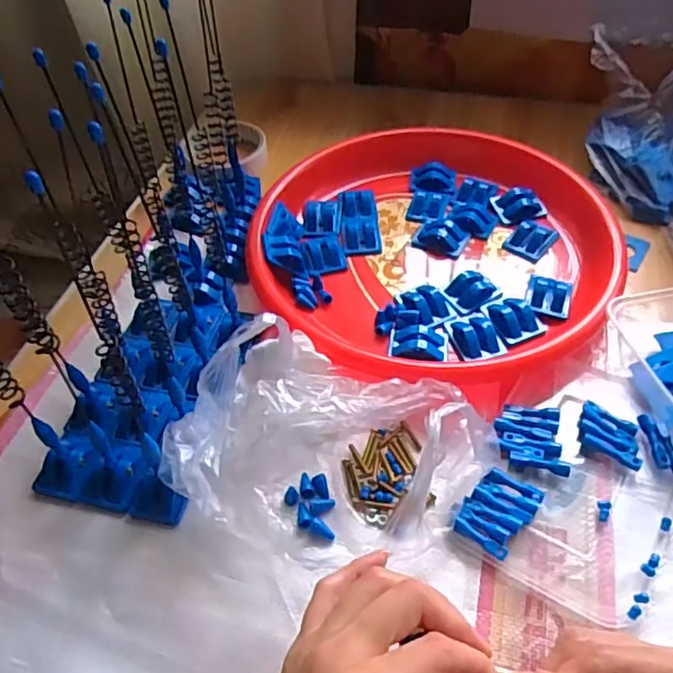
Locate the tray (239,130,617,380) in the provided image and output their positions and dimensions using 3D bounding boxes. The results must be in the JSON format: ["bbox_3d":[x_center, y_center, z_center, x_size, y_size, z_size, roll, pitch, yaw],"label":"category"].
[{"bbox_3d":[0.075,-0.081,0.505,0.280,0.031,0.278,-2,50,2],"label":"tray"}]

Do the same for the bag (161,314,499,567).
[{"bbox_3d":[-0.004,0.064,0.372,0.185,0.066,0.132,15,52,16],"label":"bag"}]

